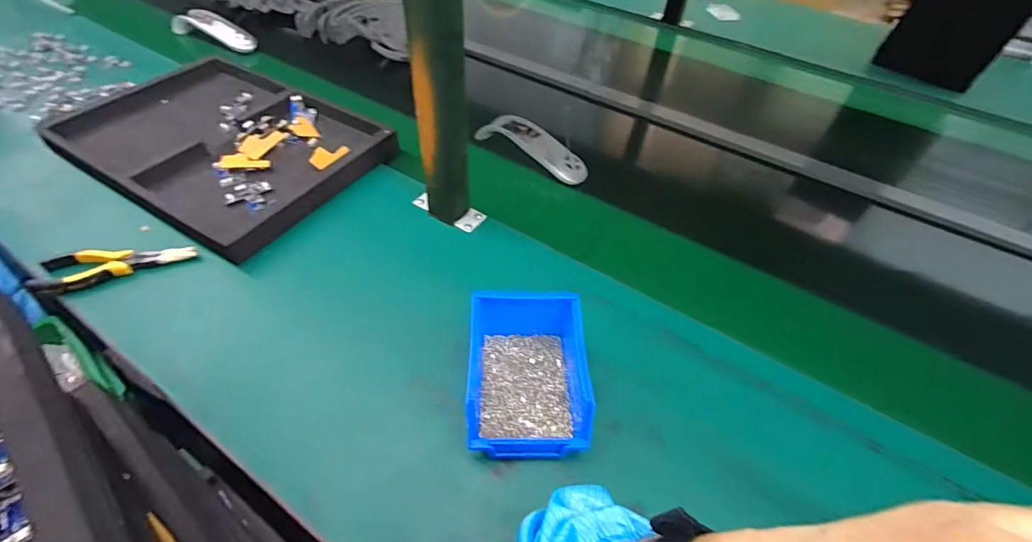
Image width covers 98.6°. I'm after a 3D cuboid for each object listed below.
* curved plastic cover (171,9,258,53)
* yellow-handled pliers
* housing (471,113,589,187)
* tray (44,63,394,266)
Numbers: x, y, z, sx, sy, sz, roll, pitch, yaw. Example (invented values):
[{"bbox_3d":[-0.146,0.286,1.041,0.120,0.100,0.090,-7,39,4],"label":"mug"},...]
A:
[{"bbox_3d":[-0.623,-0.498,0.910,0.195,0.046,0.045,21,52,13],"label":"curved plastic cover"},{"bbox_3d":[-0.471,-0.002,0.508,0.178,0.018,0.055,-4,51,-7],"label":"yellow-handled pliers"},{"bbox_3d":[0.029,-0.200,0.705,0.196,0.039,0.050,34,56,22],"label":"housing"},{"bbox_3d":[-0.448,-0.207,0.671,0.468,0.054,0.301,27,53,17],"label":"tray"}]

